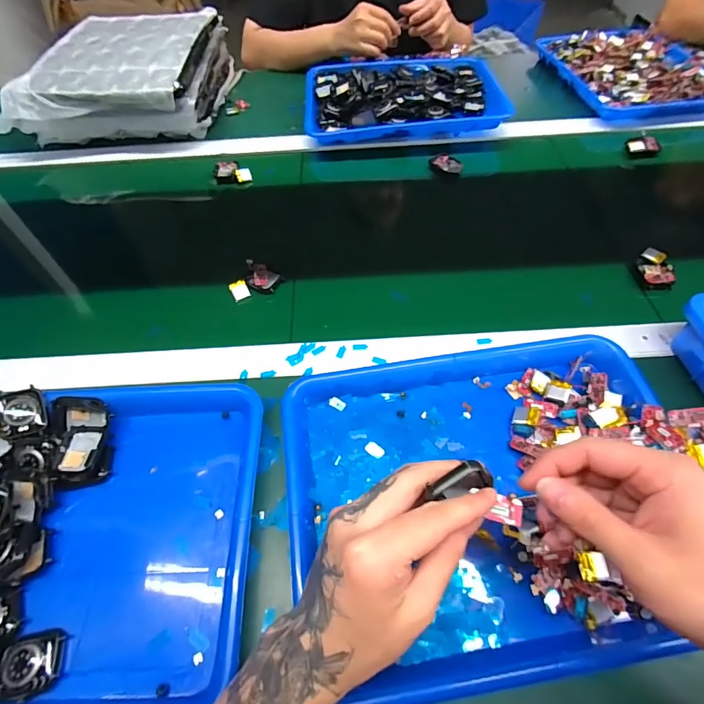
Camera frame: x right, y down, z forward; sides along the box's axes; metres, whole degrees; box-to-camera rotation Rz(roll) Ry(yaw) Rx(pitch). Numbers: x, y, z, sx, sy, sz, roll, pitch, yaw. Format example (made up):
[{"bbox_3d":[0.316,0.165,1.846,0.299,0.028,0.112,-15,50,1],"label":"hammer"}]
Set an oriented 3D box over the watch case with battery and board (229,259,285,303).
[{"bbox_3d":[-0.118,-0.082,0.494,0.047,0.018,0.053,24,60,16],"label":"watch case with battery and board"}]

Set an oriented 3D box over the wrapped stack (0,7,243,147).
[{"bbox_3d":[-0.400,-0.491,0.721,0.318,0.098,0.306,1,57,2],"label":"wrapped stack"}]

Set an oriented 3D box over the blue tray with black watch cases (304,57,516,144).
[{"bbox_3d":[0.083,-0.451,0.701,0.325,0.039,0.236,-3,57,-1],"label":"blue tray with black watch cases"}]

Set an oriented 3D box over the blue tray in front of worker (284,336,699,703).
[{"bbox_3d":[0.111,0.115,0.339,0.320,0.038,0.261,-7,57,-4],"label":"blue tray in front of worker"}]

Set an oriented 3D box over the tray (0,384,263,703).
[{"bbox_3d":[-0.246,0.146,0.327,0.332,0.045,0.262,-2,57,0],"label":"tray"}]

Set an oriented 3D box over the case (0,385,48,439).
[{"bbox_3d":[-0.300,0.055,0.367,0.036,0.007,0.043,-17,84,-35],"label":"case"}]

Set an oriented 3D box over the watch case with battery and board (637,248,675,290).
[{"bbox_3d":[0.363,-0.100,0.482,0.033,0.014,0.059,8,57,7],"label":"watch case with battery and board"}]

